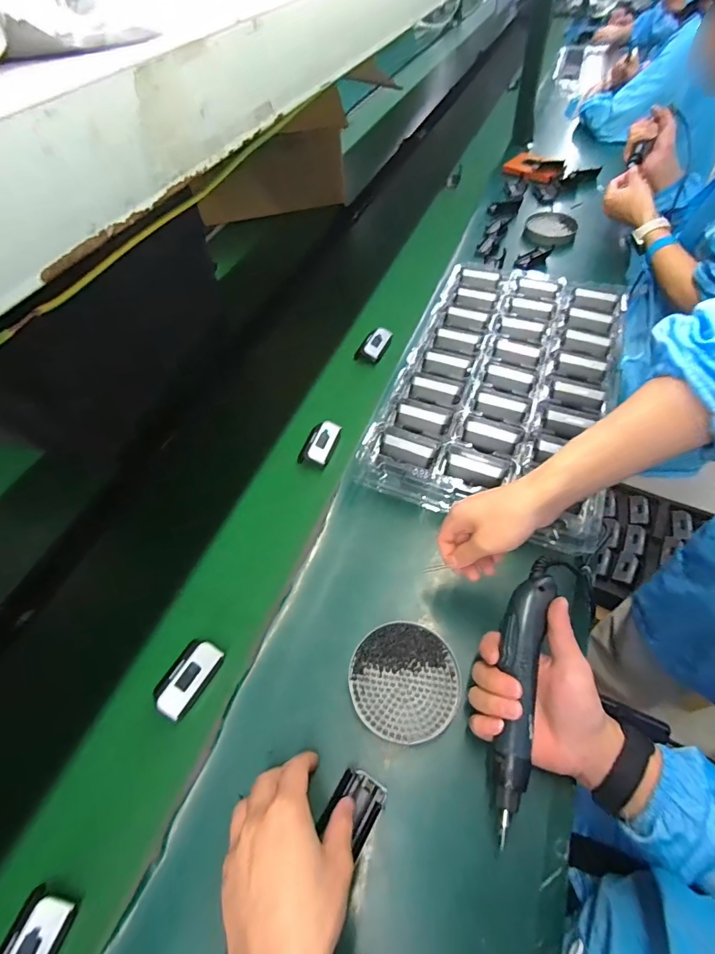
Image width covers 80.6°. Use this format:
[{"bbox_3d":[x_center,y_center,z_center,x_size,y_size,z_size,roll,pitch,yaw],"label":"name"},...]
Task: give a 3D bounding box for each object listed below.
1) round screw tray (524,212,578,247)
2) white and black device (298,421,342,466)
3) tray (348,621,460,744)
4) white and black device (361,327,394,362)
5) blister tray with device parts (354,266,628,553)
[{"bbox_3d":[0.445,-0.558,0.960,0.112,0.029,0.130,-13,56,-4],"label":"round screw tray"},{"bbox_3d":[-0.057,-0.052,0.644,0.045,0.028,0.077,14,58,14],"label":"white and black device"},{"bbox_3d":[0.049,0.212,0.445,0.109,0.008,0.111,-2,56,3],"label":"tray"},{"bbox_3d":[0.034,-0.243,0.774,0.045,0.027,0.076,19,60,17],"label":"white and black device"},{"bbox_3d":[0.221,-0.152,0.629,0.301,0.050,0.497,15,58,15],"label":"blister tray with device parts"}]

